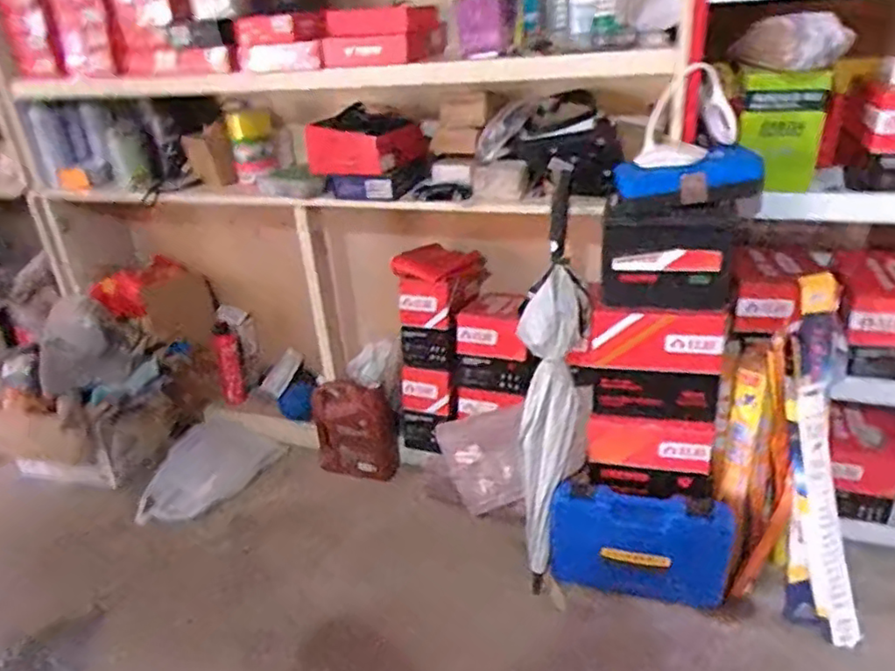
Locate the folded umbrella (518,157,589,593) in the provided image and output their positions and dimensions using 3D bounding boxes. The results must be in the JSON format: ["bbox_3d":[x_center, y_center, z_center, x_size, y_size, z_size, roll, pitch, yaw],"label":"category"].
[{"bbox_3d":[0.227,0.106,1.412,0.124,0.920,0.092,6,9,20],"label":"folded umbrella"}]

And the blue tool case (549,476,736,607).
[{"bbox_3d":[0.422,0.453,1.446,0.376,0.253,0.100,4,13,19],"label":"blue tool case"}]

